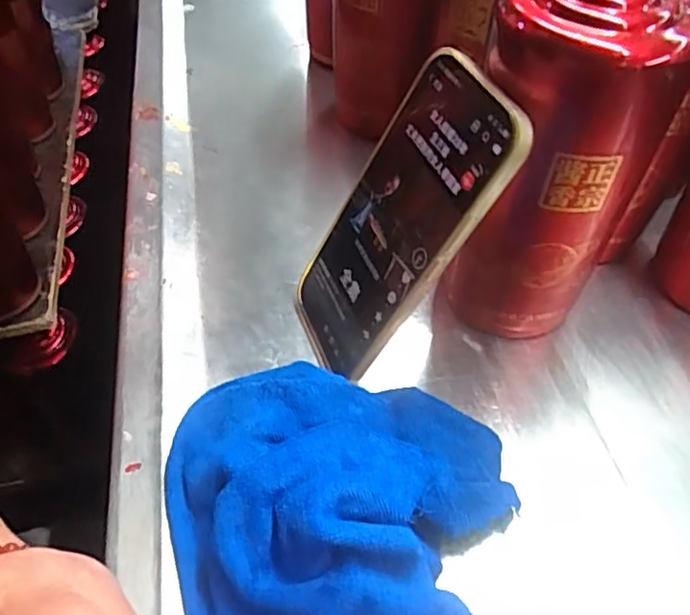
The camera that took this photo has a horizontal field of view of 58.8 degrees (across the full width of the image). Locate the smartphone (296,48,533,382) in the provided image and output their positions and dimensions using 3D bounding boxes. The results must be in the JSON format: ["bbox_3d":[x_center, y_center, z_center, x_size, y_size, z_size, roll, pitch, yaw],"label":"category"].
[{"bbox_3d":[0.021,-0.038,0.297,0.007,0.162,0.081,4,43,-35],"label":"smartphone"}]

